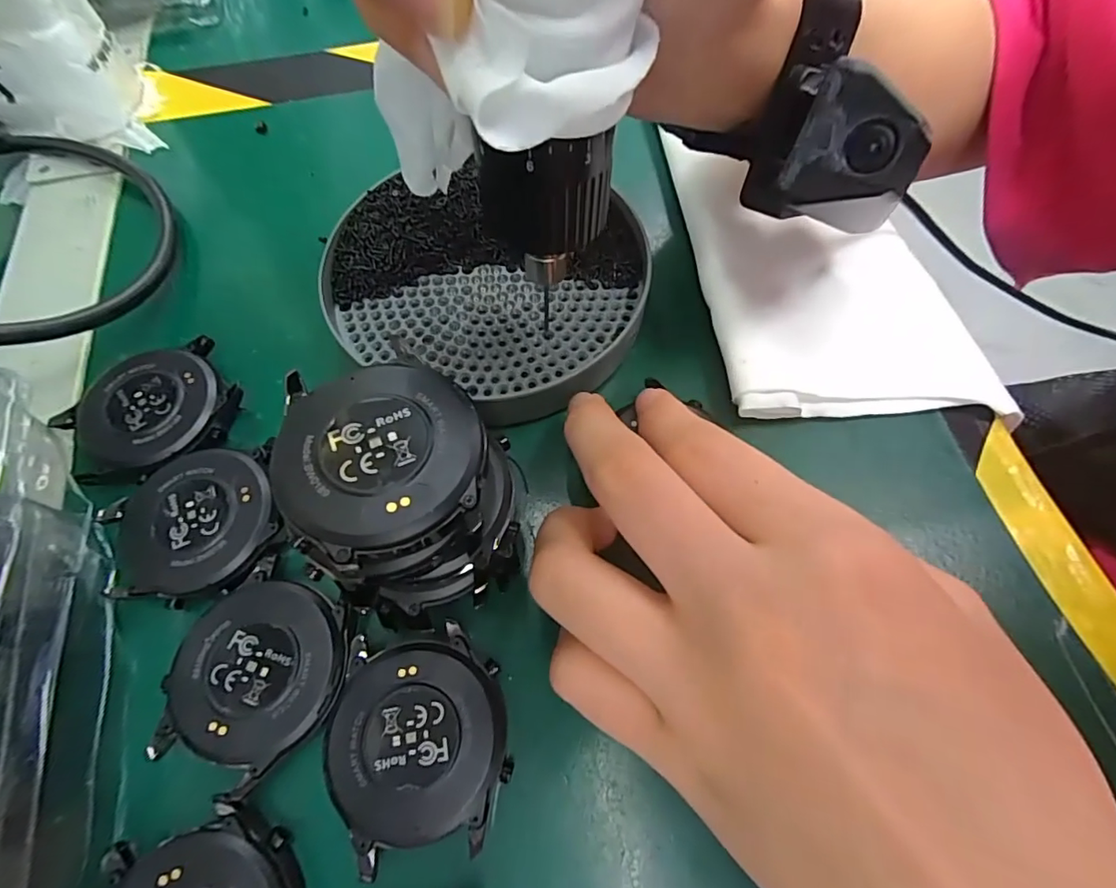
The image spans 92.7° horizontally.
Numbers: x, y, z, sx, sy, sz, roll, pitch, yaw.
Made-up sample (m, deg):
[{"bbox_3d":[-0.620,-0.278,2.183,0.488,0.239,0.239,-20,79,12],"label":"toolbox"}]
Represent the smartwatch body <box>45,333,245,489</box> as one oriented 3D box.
[{"bbox_3d":[-0.132,-0.012,0.174,0.049,0.007,0.045,-35,69,-13],"label":"smartwatch body"}]

